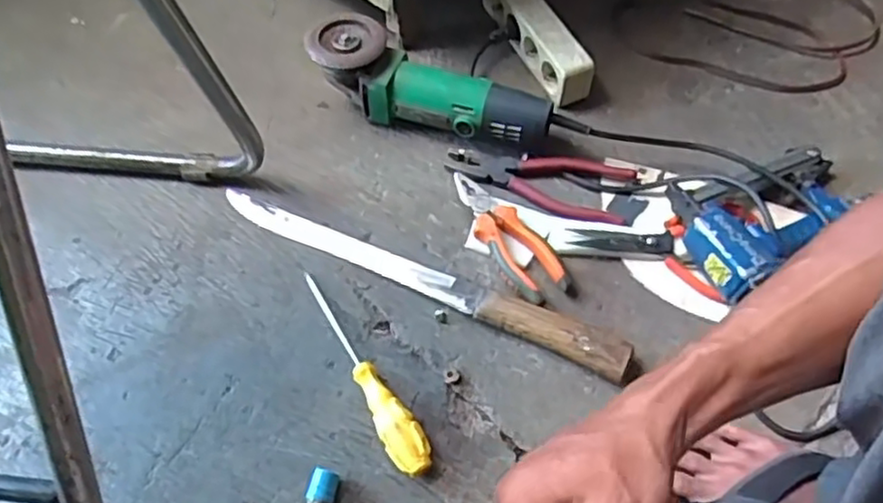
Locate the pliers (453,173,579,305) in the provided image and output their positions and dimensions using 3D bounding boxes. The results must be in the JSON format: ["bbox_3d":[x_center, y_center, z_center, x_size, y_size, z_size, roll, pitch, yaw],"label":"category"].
[{"bbox_3d":[0.065,-0.015,0.673,0.052,0.024,0.161,-28,62,-16],"label":"pliers"}]

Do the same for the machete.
[{"bbox_3d":[-0.027,0.022,0.655,0.420,0.024,0.035,22,60,13],"label":"machete"}]

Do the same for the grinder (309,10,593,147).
[{"bbox_3d":[0.003,-0.168,0.732,0.282,0.090,0.068,17,60,11],"label":"grinder"}]

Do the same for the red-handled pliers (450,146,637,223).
[{"bbox_3d":[0.099,-0.077,0.718,0.190,0.015,0.067,13,59,8],"label":"red-handled pliers"}]

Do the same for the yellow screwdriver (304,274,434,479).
[{"bbox_3d":[-0.070,0.100,0.607,0.031,0.027,0.215,-26,61,-15],"label":"yellow screwdriver"}]

